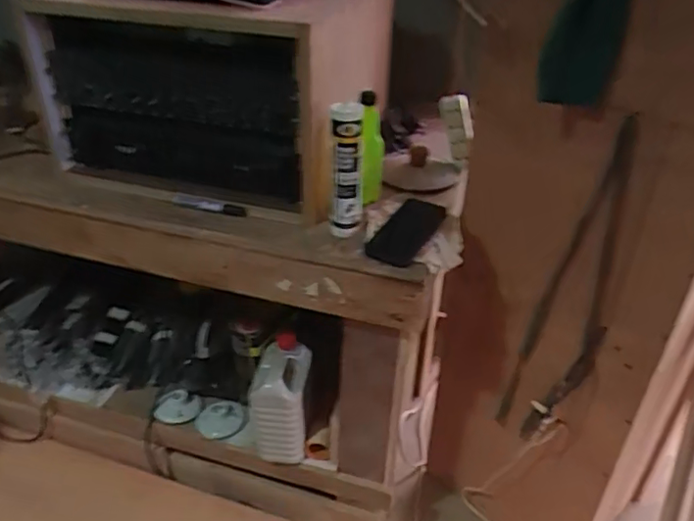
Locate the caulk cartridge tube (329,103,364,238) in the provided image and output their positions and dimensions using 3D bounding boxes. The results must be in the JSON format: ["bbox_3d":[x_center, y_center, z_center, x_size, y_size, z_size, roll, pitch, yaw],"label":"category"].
[{"bbox_3d":[-0.001,-0.137,0.929,0.049,0.213,0.055,3,34,2],"label":"caulk cartridge tube"}]

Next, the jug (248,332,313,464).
[{"bbox_3d":[-0.146,0.302,1.284,0.130,0.228,0.158,0,34,-2],"label":"jug"}]

